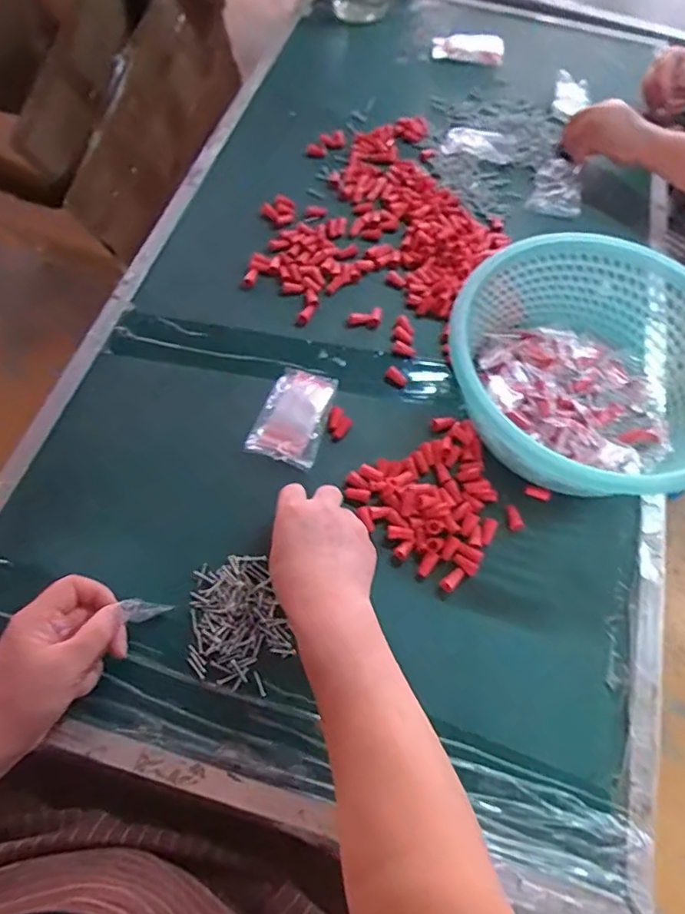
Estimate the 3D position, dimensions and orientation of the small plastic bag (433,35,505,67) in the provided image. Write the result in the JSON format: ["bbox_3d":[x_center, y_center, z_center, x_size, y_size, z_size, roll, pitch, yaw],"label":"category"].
[{"bbox_3d":[0.197,-0.642,0.906,0.108,0.008,0.065,8,63,2],"label":"small plastic bag"}]

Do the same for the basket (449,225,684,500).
[{"bbox_3d":[0.245,-0.086,0.566,0.259,0.097,0.243,41,68,17],"label":"basket"}]

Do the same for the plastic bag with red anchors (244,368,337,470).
[{"bbox_3d":[-0.048,-0.041,0.573,0.063,0.017,0.106,15,63,6],"label":"plastic bag with red anchors"}]

